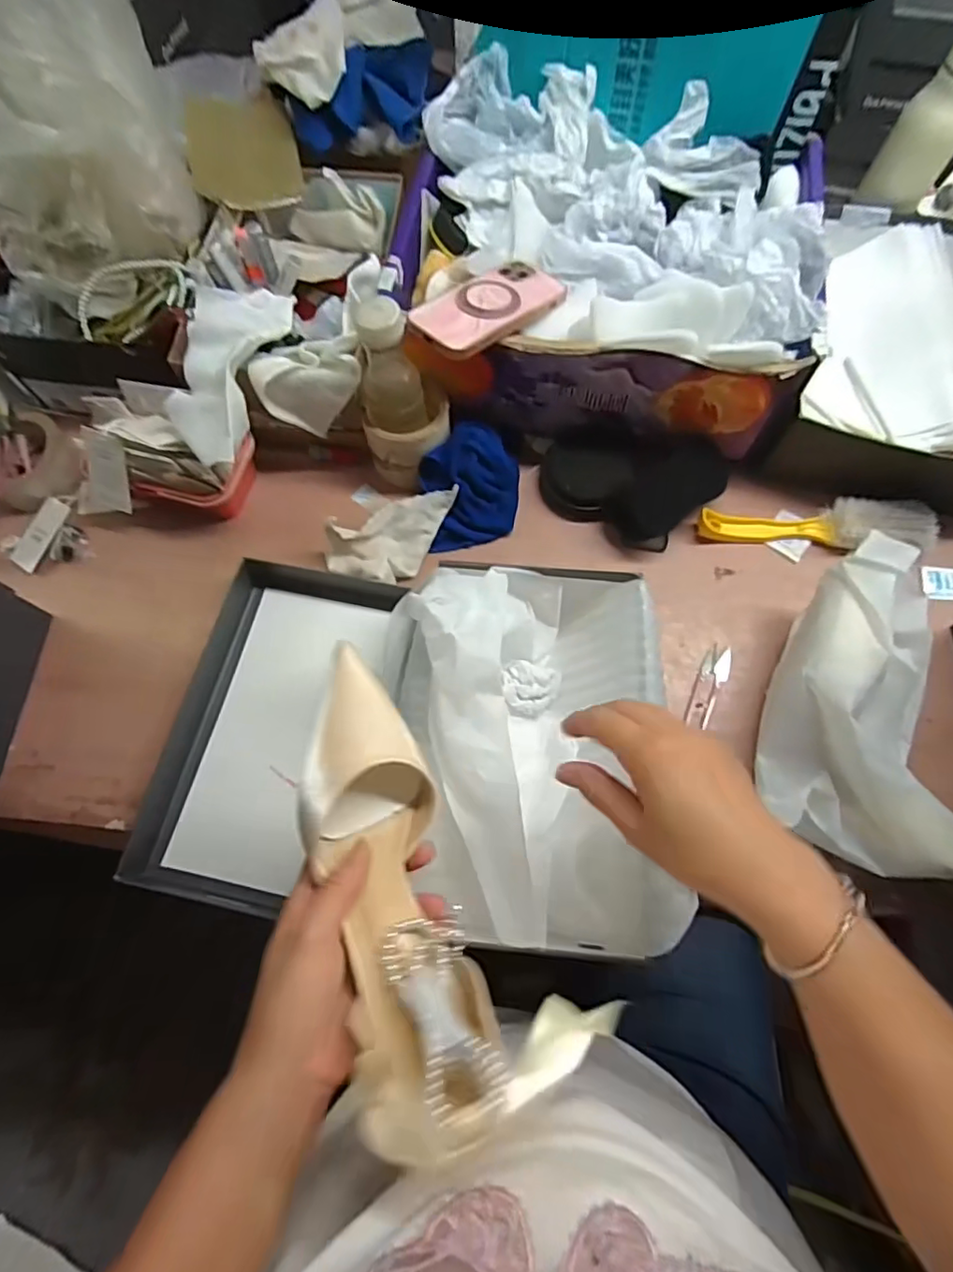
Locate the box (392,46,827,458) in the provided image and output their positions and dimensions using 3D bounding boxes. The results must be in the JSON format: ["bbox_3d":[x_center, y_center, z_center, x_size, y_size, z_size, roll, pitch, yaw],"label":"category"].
[{"bbox_3d":[0.120,-0.382,0.591,0.374,0.167,0.318,4,70,3],"label":"box"}]

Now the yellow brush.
[{"bbox_3d":[0.343,-0.109,0.585,0.228,0.037,0.055,0,70,1],"label":"yellow brush"}]

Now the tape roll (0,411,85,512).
[{"bbox_3d":[-0.489,-0.193,0.640,0.091,0.043,0.093,-32,72,-9],"label":"tape roll"}]

